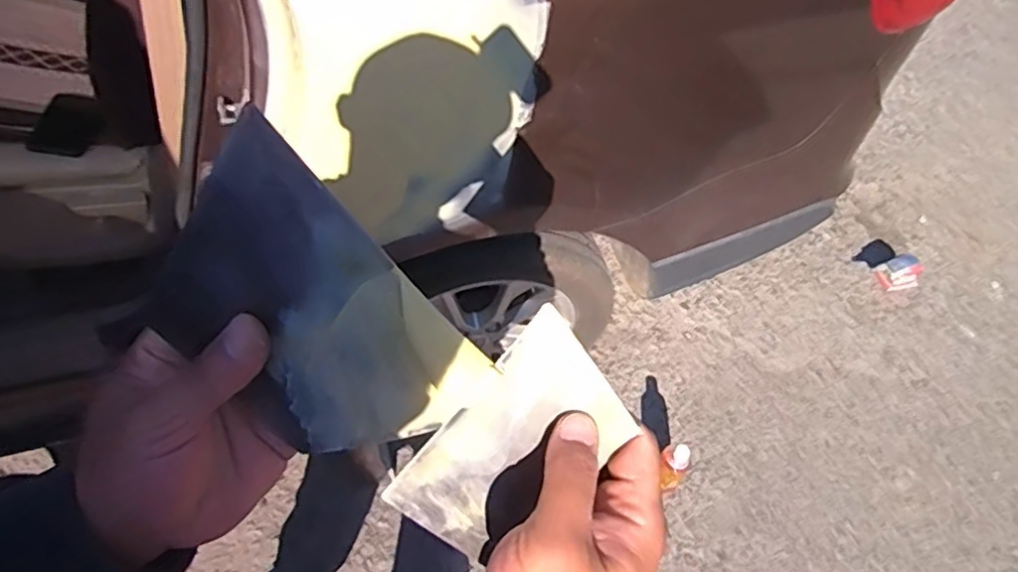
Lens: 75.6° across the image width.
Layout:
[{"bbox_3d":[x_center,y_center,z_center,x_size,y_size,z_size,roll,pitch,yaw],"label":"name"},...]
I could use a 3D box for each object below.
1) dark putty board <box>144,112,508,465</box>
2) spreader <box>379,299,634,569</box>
[{"bbox_3d":[-0.086,0.017,0.279,0.103,0.154,0.009,-25,32,20],"label":"dark putty board"},{"bbox_3d":[0.001,0.081,0.319,0.067,0.139,0.006,36,24,-8],"label":"spreader"}]

